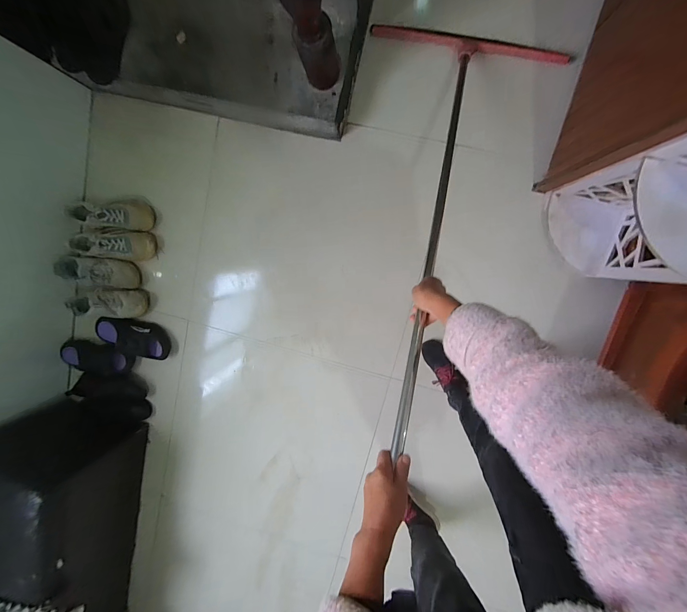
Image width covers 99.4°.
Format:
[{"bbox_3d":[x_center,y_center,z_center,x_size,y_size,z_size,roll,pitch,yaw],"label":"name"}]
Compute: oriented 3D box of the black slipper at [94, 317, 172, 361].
[{"bbox_3d":[-0.719,0.110,0.990,0.215,0.062,0.121,16,100,5],"label":"black slipper"}]

